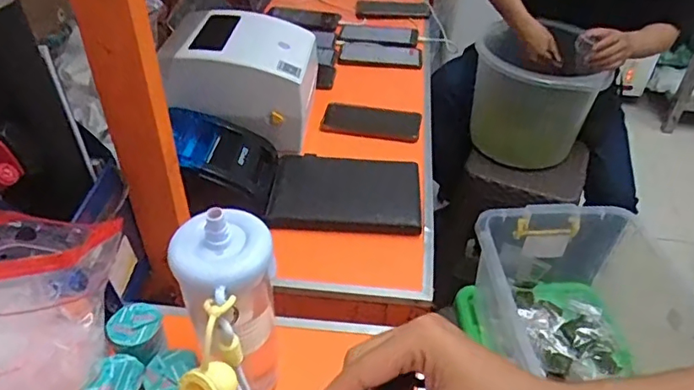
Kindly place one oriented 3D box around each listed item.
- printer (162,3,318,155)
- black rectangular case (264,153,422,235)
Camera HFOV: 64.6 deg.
[{"bbox_3d":[-0.158,-0.175,0.849,0.201,0.148,0.182,3,41,0],"label":"printer"},{"bbox_3d":[0.001,-0.008,0.777,0.203,0.029,0.141,4,41,2],"label":"black rectangular case"}]

